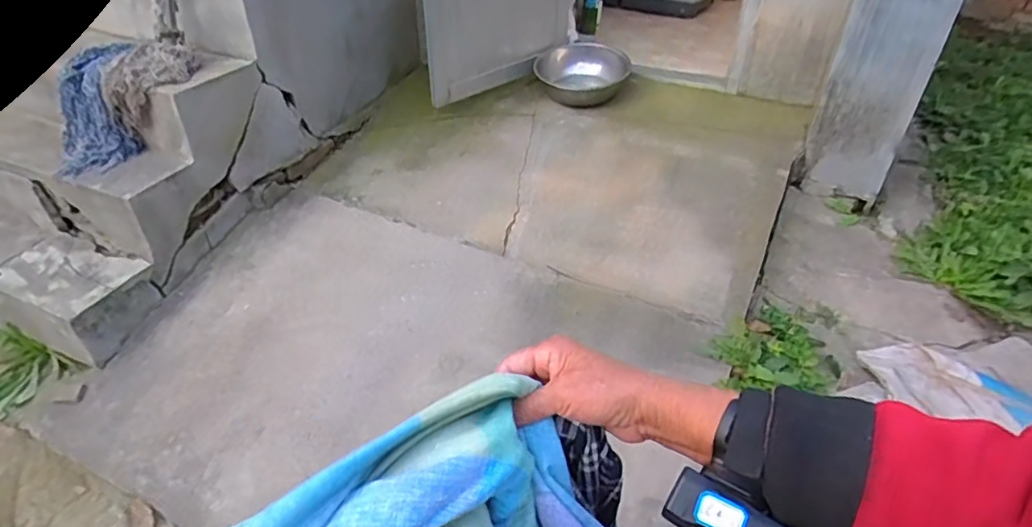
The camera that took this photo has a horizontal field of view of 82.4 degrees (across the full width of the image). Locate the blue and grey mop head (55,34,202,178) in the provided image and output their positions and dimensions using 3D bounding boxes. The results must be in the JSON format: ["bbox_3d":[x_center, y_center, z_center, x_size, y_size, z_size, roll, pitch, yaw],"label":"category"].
[{"bbox_3d":[-0.961,-0.387,1.477,0.346,0.289,0.191,-11,38,-15],"label":"blue and grey mop head"}]

